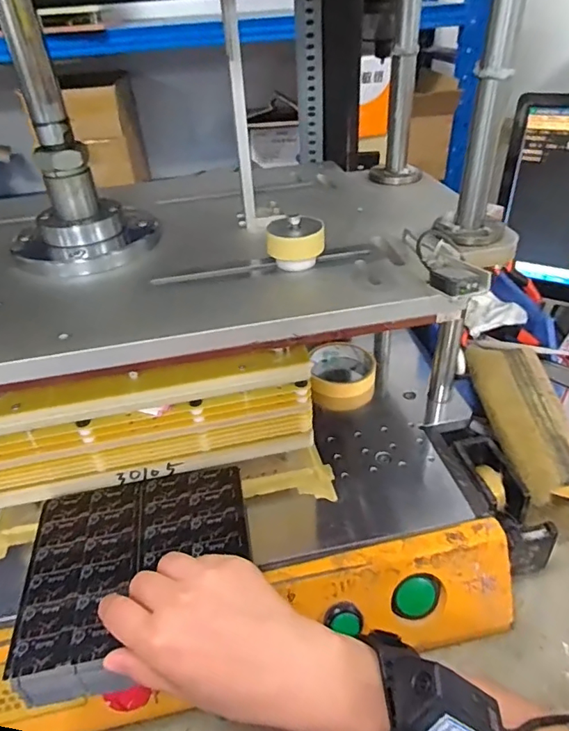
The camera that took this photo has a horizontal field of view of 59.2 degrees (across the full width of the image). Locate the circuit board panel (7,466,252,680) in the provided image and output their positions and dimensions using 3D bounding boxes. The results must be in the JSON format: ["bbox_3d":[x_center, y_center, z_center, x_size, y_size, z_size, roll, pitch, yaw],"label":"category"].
[{"bbox_3d":[-0.110,0.145,0.386,0.165,0.004,0.144,-8,38,-6],"label":"circuit board panel"}]

